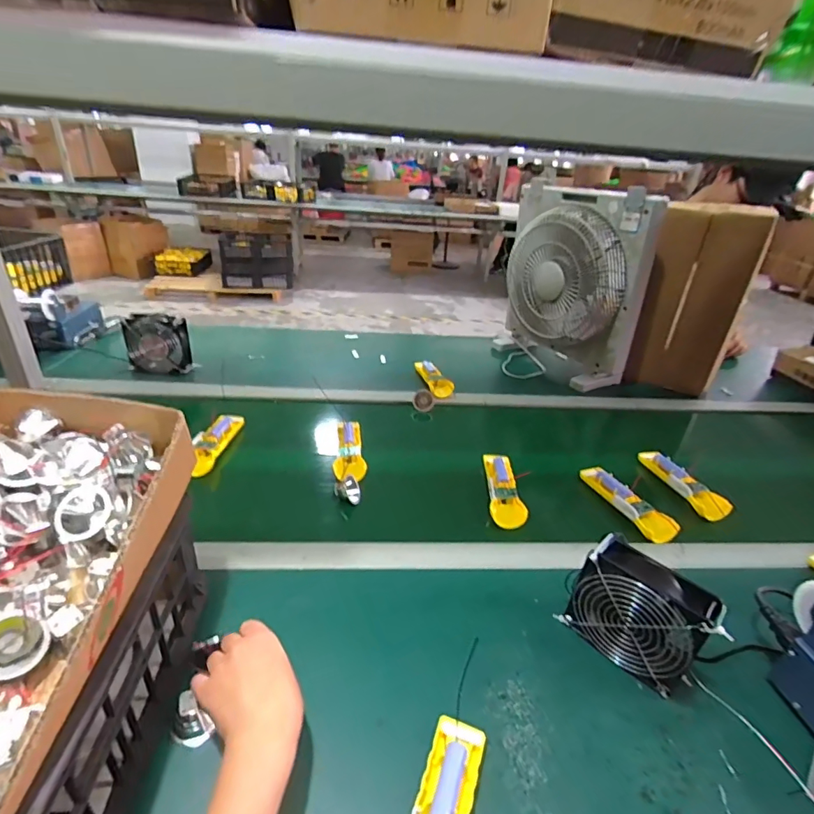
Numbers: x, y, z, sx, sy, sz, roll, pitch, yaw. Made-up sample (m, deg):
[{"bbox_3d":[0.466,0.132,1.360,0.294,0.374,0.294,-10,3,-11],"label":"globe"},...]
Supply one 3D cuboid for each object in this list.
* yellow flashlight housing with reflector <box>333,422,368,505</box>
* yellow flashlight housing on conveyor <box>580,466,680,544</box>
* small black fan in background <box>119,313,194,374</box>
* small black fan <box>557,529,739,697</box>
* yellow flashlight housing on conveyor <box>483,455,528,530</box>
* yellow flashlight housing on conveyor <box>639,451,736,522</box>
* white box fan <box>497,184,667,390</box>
[{"bbox_3d":[-0.098,0.088,0.781,0.051,0.032,0.194,-2,31,-11],"label":"yellow flashlight housing with reflector"},{"bbox_3d":[0.343,0.146,0.730,0.036,0.032,0.171,-7,33,-19],"label":"yellow flashlight housing on conveyor"},{"bbox_3d":[-0.541,-0.136,1.004,0.131,0.129,0.023,0,31,-8],"label":"small black fan in background"},{"bbox_3d":[0.244,0.218,0.490,0.050,0.120,0.132,-21,39,-37],"label":"small black fan"},{"bbox_3d":[0.155,0.126,0.744,0.049,0.023,0.167,5,31,0],"label":"yellow flashlight housing on conveyor"},{"bbox_3d":[0.464,0.124,0.783,0.035,0.037,0.181,-3,31,-13],"label":"yellow flashlight housing on conveyor"},{"bbox_3d":[0.390,-0.293,1.138,0.175,0.428,0.350,-8,33,-21],"label":"white box fan"}]

